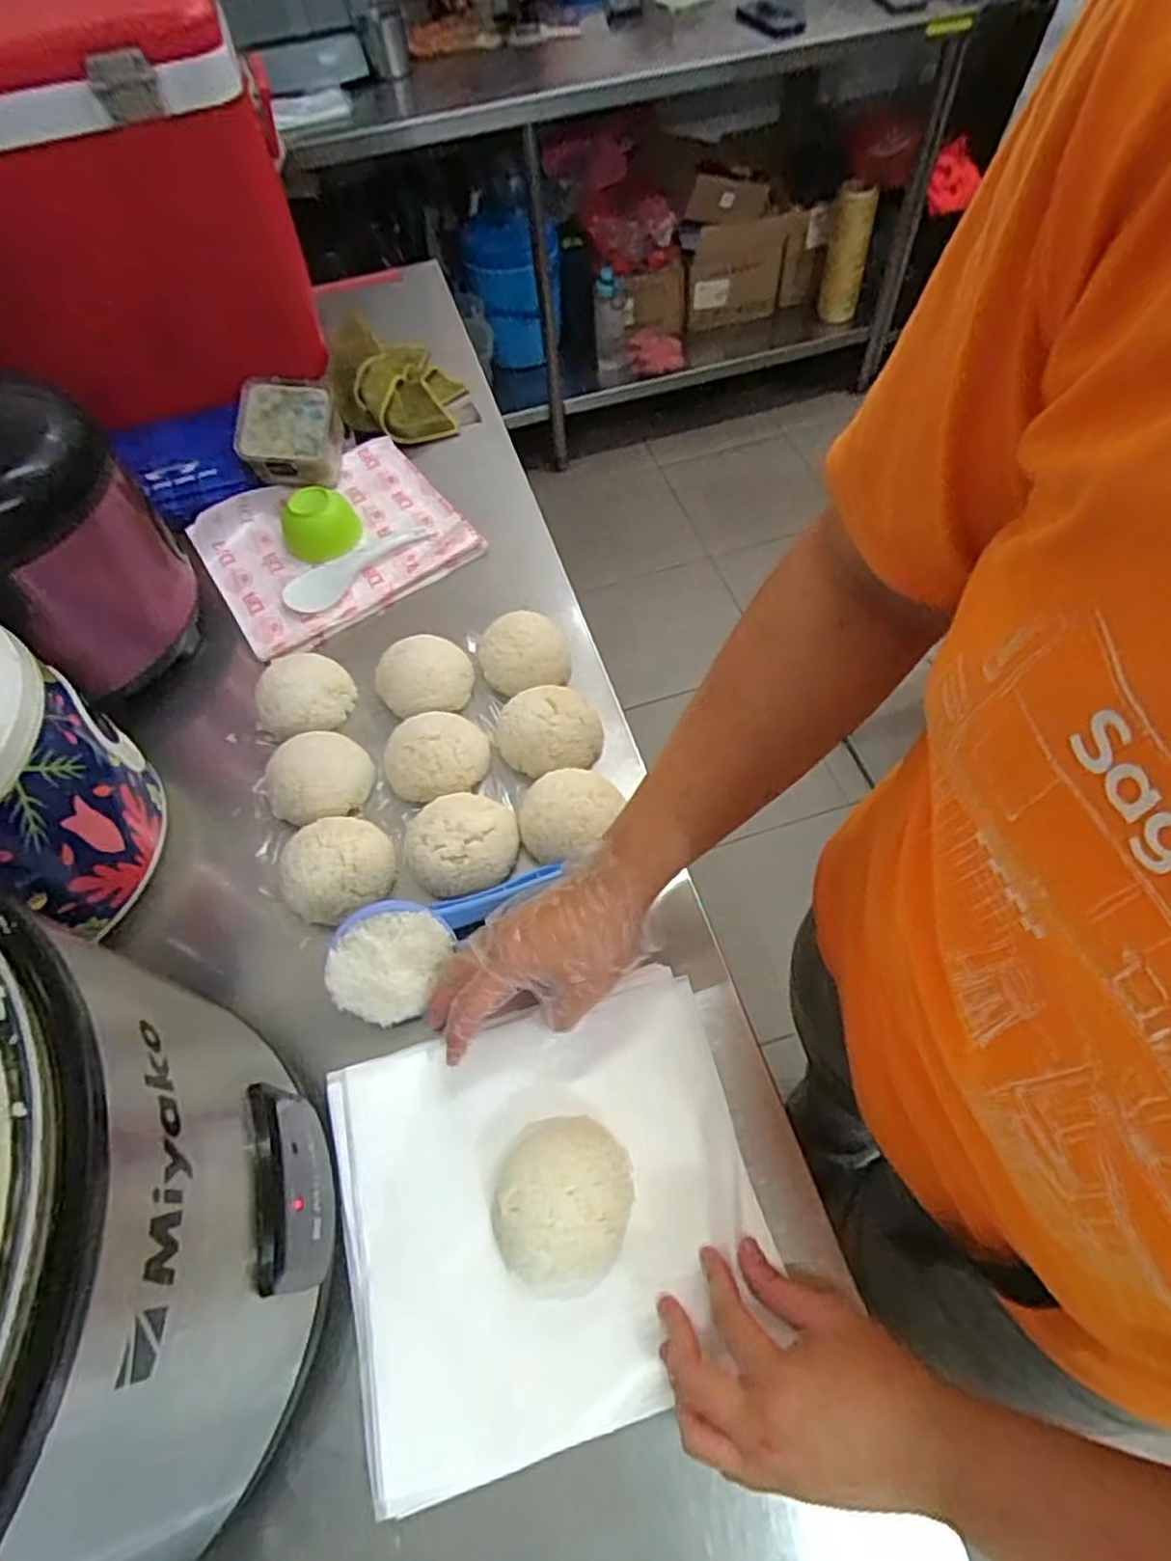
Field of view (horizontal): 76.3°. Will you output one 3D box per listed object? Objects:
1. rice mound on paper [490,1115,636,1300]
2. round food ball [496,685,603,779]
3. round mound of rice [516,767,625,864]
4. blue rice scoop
[{"bbox_3d":[-0.016,0.283,0.501,0.089,0.042,0.105,7,60,5],"label":"rice mound on paper"},{"bbox_3d":[-0.034,-0.048,0.695,0.094,0.048,0.088,-1,59,1],"label":"round food ball"},{"bbox_3d":[-0.013,0.031,0.652,0.089,0.047,0.096,-35,65,-18],"label":"round mound of rice"},{"bbox_3d":[-0.107,0.115,0.590,0.192,0.073,0.064,-29,63,-24],"label":"blue rice scoop"}]

